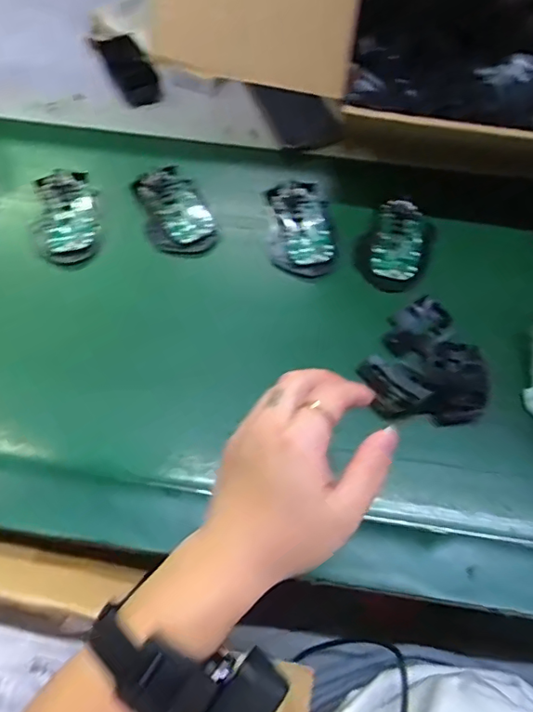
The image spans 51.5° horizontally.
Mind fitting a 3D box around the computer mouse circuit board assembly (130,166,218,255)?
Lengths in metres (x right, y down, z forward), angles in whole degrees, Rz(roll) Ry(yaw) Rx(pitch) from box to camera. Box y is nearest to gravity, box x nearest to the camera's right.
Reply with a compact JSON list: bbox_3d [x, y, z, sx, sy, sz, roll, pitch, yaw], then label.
[{"bbox_3d":[-0.097,-0.159,0.585,0.070,0.022,0.119,-18,65,-10],"label":"computer mouse circuit board assembly"}]

